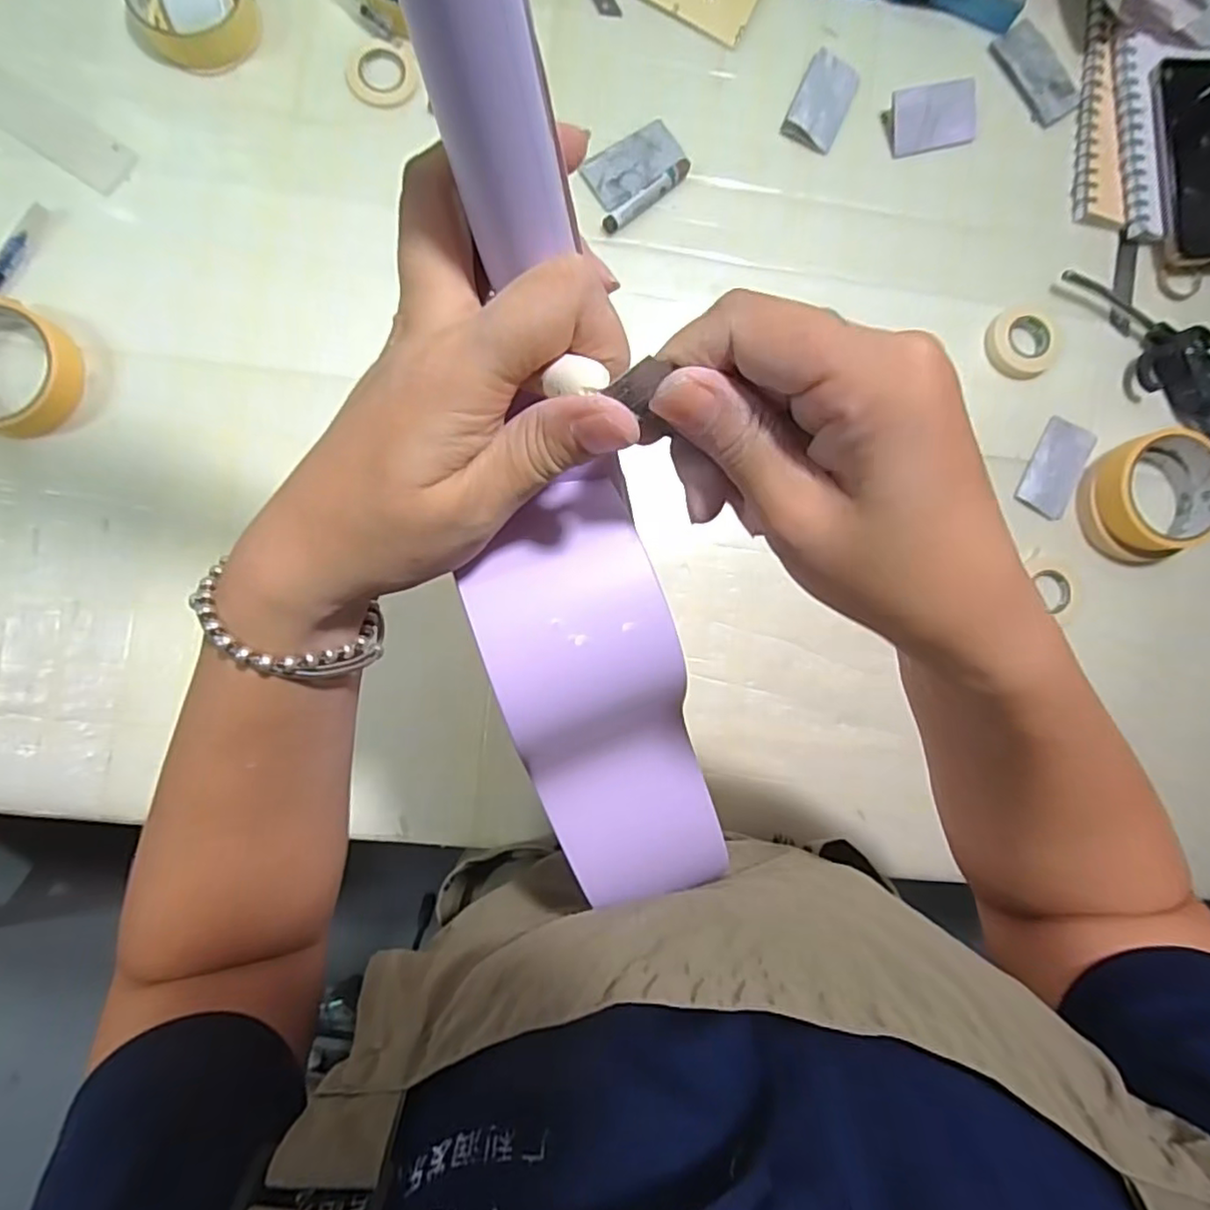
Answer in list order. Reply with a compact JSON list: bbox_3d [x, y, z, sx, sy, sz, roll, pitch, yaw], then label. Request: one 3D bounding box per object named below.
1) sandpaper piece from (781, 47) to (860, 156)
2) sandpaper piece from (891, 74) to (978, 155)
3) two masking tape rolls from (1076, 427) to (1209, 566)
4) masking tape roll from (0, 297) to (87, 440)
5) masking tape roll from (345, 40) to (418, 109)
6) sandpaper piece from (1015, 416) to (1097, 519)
[{"bbox_3d":[0.169,-0.391,0.491,0.042,0.009,0.072,25,86,-4],"label":"sandpaper piece"},{"bbox_3d":[0.257,-0.381,0.492,0.069,0.017,0.040,-14,89,-5],"label":"sandpaper piece"},{"bbox_3d":[0.416,-0.080,0.475,0.092,0.039,0.092,0,88,-5],"label":"two masking tape rolls"},{"bbox_3d":[-0.400,-0.157,0.422,0.090,0.021,0.083,0,88,-5],"label":"masking tape roll"},{"bbox_3d":[-0.165,-0.392,0.467,0.050,0.004,0.049,0,88,-5],"label":"masking tape roll"},{"bbox_3d":[0.354,-0.107,0.498,0.040,0.010,0.075,28,86,-3],"label":"sandpaper piece"}]

